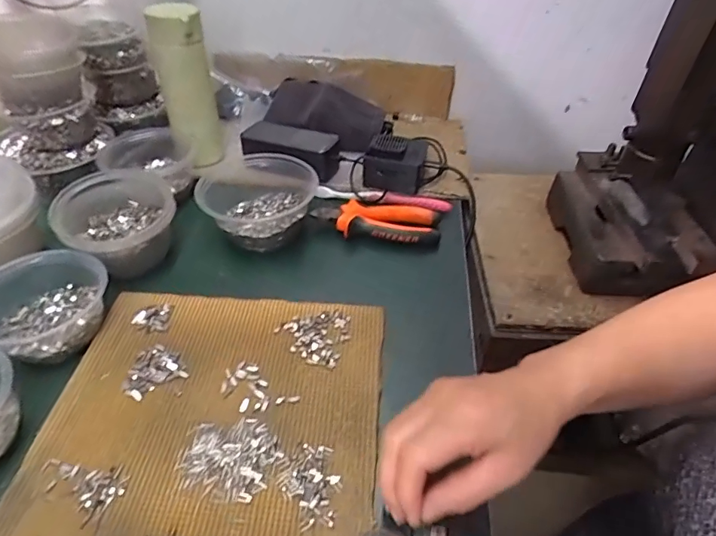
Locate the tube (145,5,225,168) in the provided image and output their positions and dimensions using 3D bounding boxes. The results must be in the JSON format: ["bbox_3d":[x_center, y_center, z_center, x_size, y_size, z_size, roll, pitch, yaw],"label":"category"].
[{"bbox_3d":[-0.223,-0.232,0.612,0.066,0.193,0.059,-11,44,-14],"label":"tube"}]

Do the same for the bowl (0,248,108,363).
[{"bbox_3d":[-0.294,0.032,0.432,0.102,0.053,0.111,2,43,-1],"label":"bowl"}]

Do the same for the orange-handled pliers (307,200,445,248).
[{"bbox_3d":[0.024,-0.061,0.568,0.150,0.021,0.062,9,43,7],"label":"orange-handled pliers"}]

